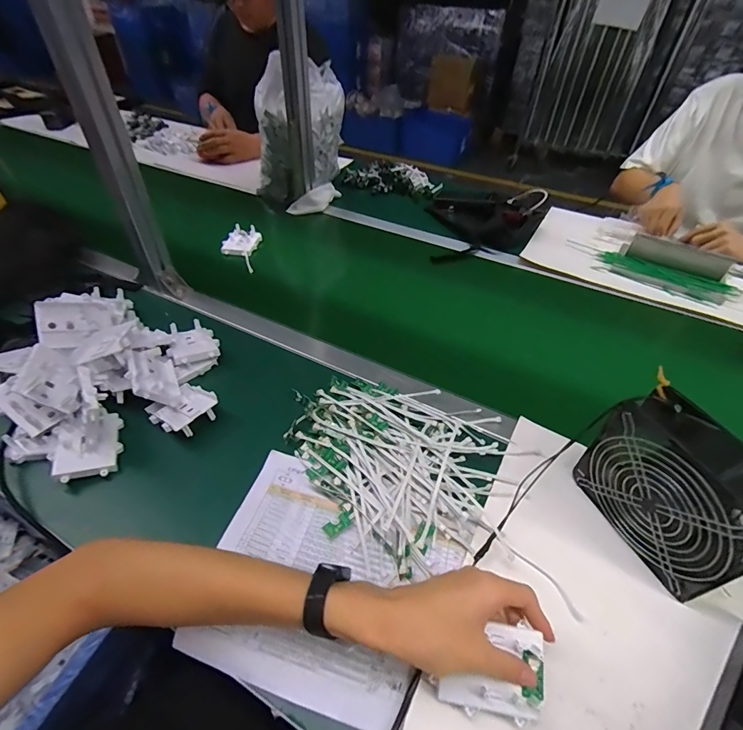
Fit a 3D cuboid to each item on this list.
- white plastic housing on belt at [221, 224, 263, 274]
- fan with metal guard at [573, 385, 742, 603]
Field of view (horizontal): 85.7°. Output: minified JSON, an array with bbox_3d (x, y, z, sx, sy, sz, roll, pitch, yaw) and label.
[{"bbox_3d":[-0.278,-0.247,0.843,0.071,0.031,0.141,0,45,-3],"label":"white plastic housing on belt"},{"bbox_3d":[0.292,0.125,0.391,0.058,0.157,0.151,-17,48,-18],"label":"fan with metal guard"}]

